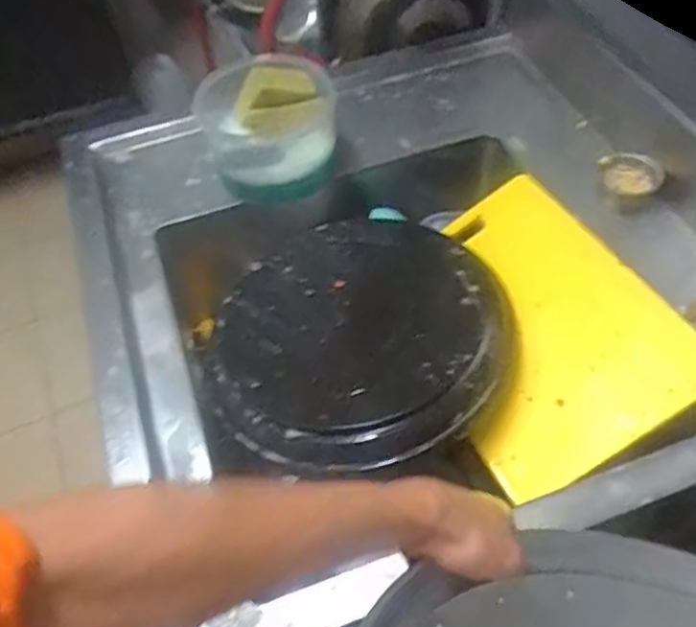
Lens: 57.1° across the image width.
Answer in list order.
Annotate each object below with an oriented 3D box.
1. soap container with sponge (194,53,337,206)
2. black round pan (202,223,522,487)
[{"bbox_3d":[-0.106,-0.247,0.847,0.159,0.133,0.140,-19,54,-10],"label":"soap container with sponge"},{"bbox_3d":[0.003,0.018,0.683,0.306,0.056,0.302,-2,53,3],"label":"black round pan"}]

